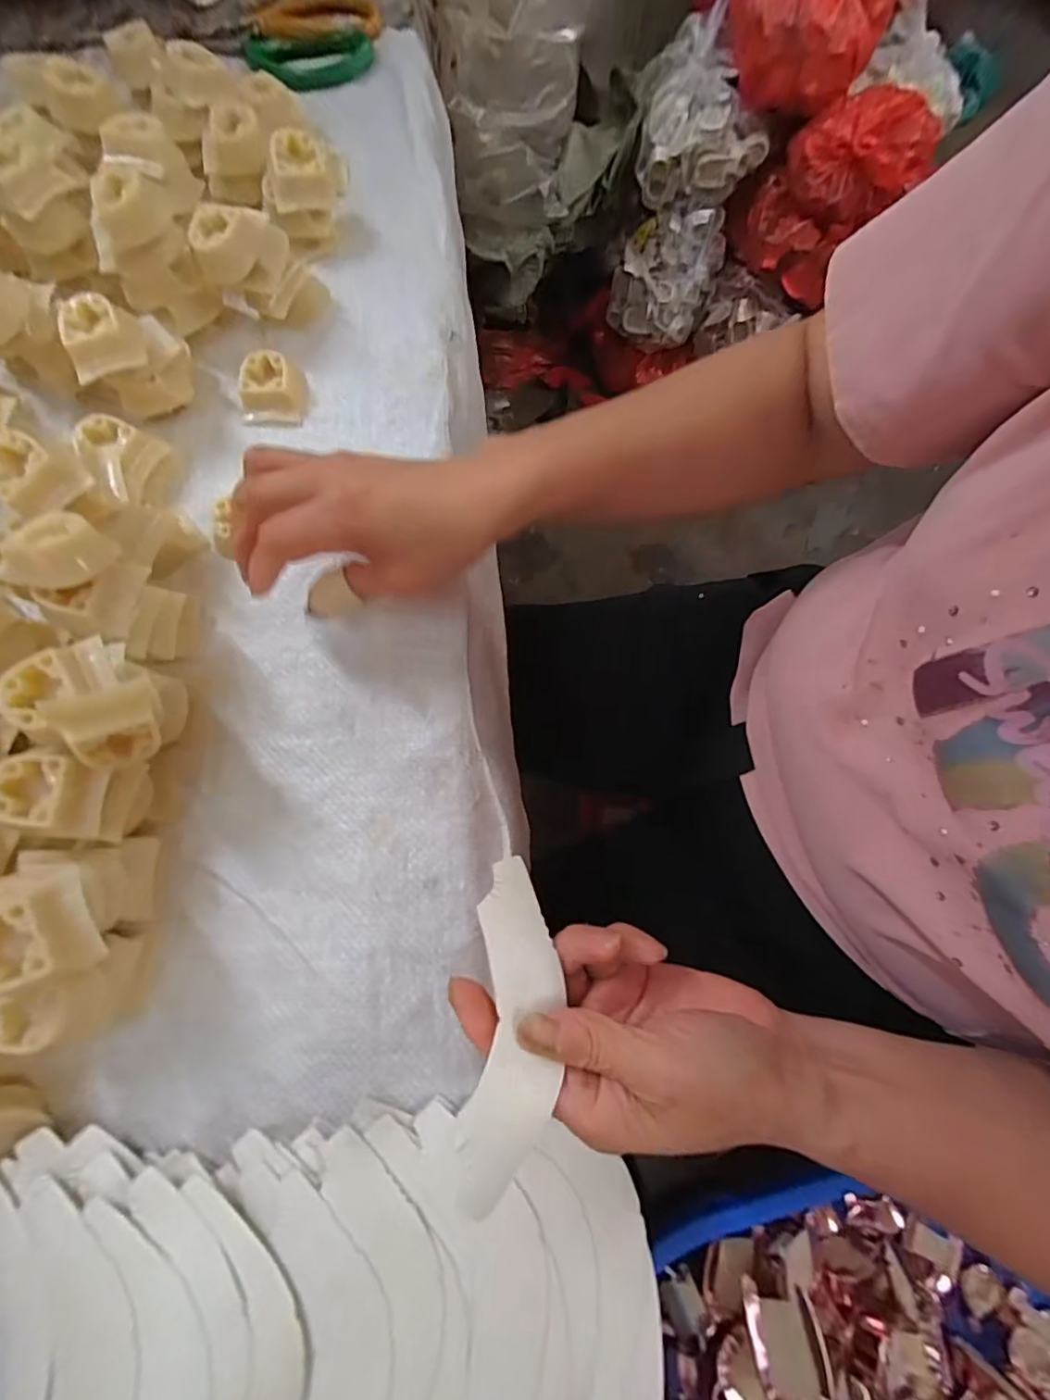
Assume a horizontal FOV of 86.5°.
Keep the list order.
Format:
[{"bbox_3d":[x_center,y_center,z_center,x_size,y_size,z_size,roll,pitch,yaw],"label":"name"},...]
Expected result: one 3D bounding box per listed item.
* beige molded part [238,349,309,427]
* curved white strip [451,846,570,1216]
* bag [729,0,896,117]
[{"bbox_3d":[-0.157,-0.193,0.347,0.037,0.017,0.039,-1,76,1],"label":"beige molded part"},{"bbox_3d":[-0.004,0.124,0.218,0.036,0.004,0.115,12,64,-16],"label":"curved white strip"},{"bbox_3d":[0.415,-0.957,0.800,0.221,0.104,0.146,1,76,1],"label":"bag"}]

